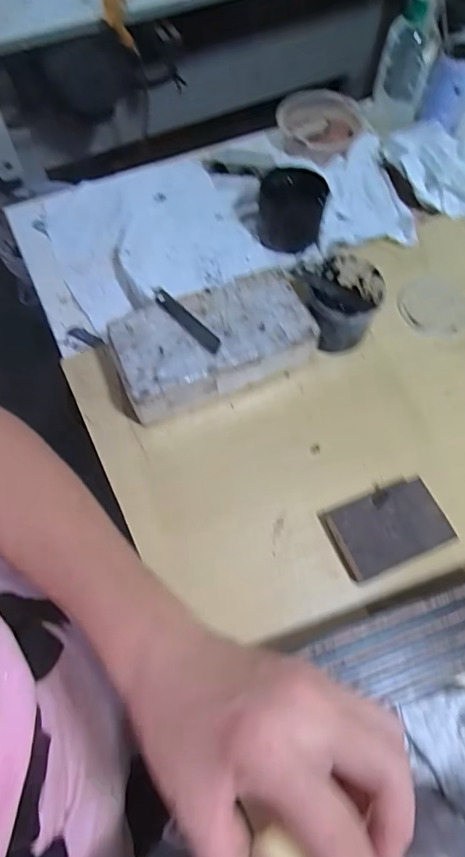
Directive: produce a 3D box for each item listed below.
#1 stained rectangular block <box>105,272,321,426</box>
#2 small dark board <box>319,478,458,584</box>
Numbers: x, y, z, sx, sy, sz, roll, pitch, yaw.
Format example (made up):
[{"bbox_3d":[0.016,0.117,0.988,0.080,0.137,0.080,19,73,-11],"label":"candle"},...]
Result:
[{"bbox_3d":[-0.021,-0.085,0.540,0.203,0.075,0.105,-23,66,-11],"label":"stained rectangular block"},{"bbox_3d":[0.149,0.095,0.480,0.106,0.031,0.070,-20,66,-9],"label":"small dark board"}]

